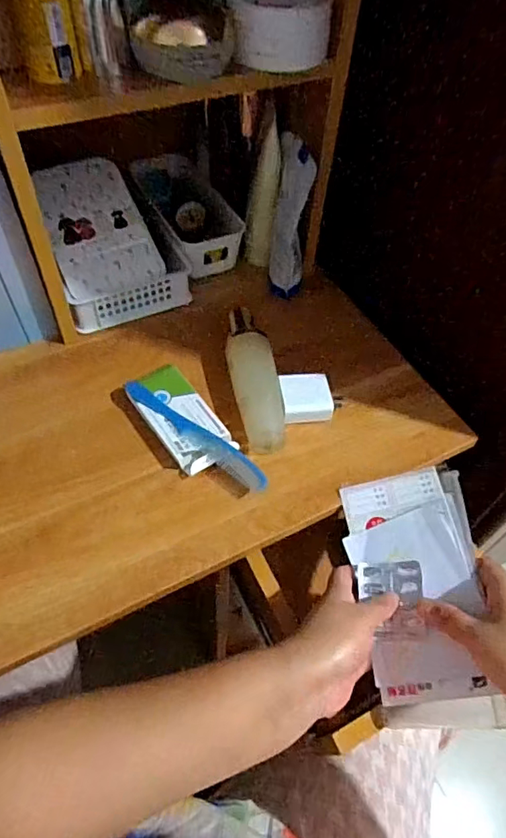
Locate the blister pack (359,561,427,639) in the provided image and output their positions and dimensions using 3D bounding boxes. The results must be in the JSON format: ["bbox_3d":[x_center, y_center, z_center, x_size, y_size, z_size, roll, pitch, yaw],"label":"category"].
[{"bbox_3d":[0.117,0.152,0.432,0.052,0.011,0.062,-10,55,21],"label":"blister pack"}]

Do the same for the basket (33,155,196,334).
[{"bbox_3d":[-0.163,-0.204,0.608,0.144,0.125,0.140,-19,57,-17],"label":"basket"}]

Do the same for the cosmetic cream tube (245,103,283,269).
[{"bbox_3d":[0.012,-0.264,0.604,0.035,0.170,0.040,1,54,-3],"label":"cosmetic cream tube"}]

